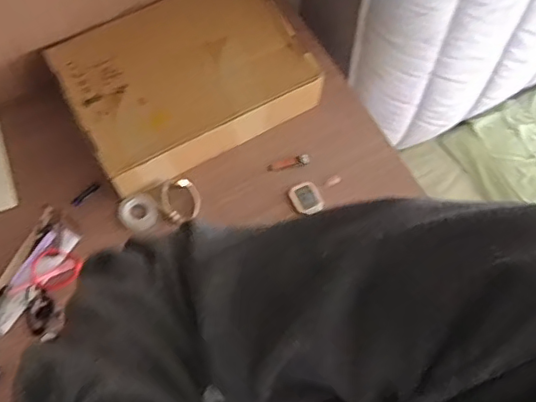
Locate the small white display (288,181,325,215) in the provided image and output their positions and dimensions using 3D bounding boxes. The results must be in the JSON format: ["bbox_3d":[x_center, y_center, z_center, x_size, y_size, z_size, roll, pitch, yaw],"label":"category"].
[{"bbox_3d":[0.053,-0.004,0.786,0.041,0.014,0.043,-20,71,-10],"label":"small white display"}]

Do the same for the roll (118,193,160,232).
[{"bbox_3d":[-0.175,0.017,0.767,0.052,0.015,0.054,1,68,-2],"label":"roll"}]

